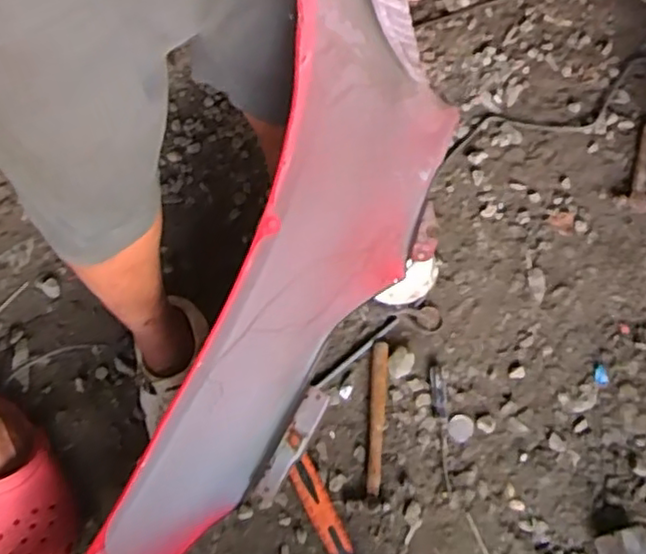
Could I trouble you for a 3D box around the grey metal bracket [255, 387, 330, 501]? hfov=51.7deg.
[{"bbox_3d":[-0.044,0.240,0.951,0.034,0.027,0.172,28,89,8],"label":"grey metal bracket"}]

